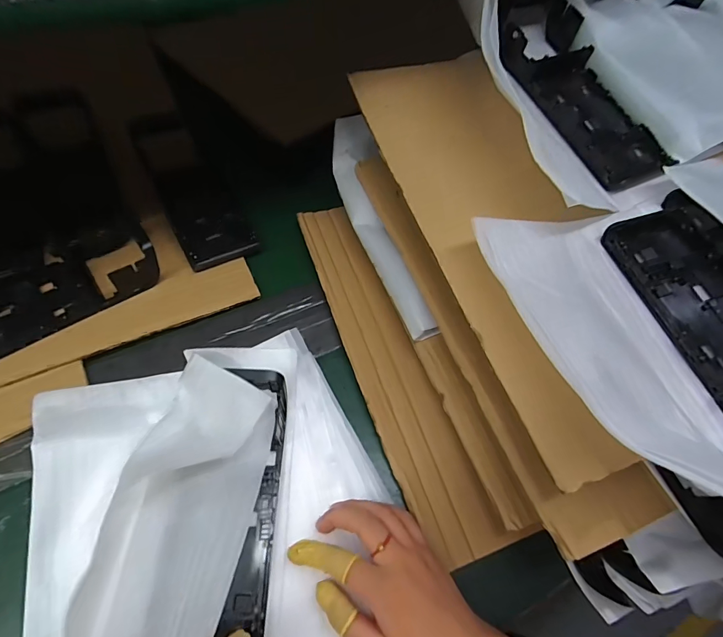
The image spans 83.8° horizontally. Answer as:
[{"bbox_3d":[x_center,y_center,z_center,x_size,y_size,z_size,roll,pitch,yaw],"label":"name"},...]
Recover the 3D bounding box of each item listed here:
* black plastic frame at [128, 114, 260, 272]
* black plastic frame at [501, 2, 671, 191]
[{"bbox_3d":[-0.196,-0.158,0.475,0.082,0.023,0.231,-22,65,-23],"label":"black plastic frame"},{"bbox_3d":[0.207,-0.215,0.387,0.093,0.025,0.205,-18,74,-13],"label":"black plastic frame"}]

